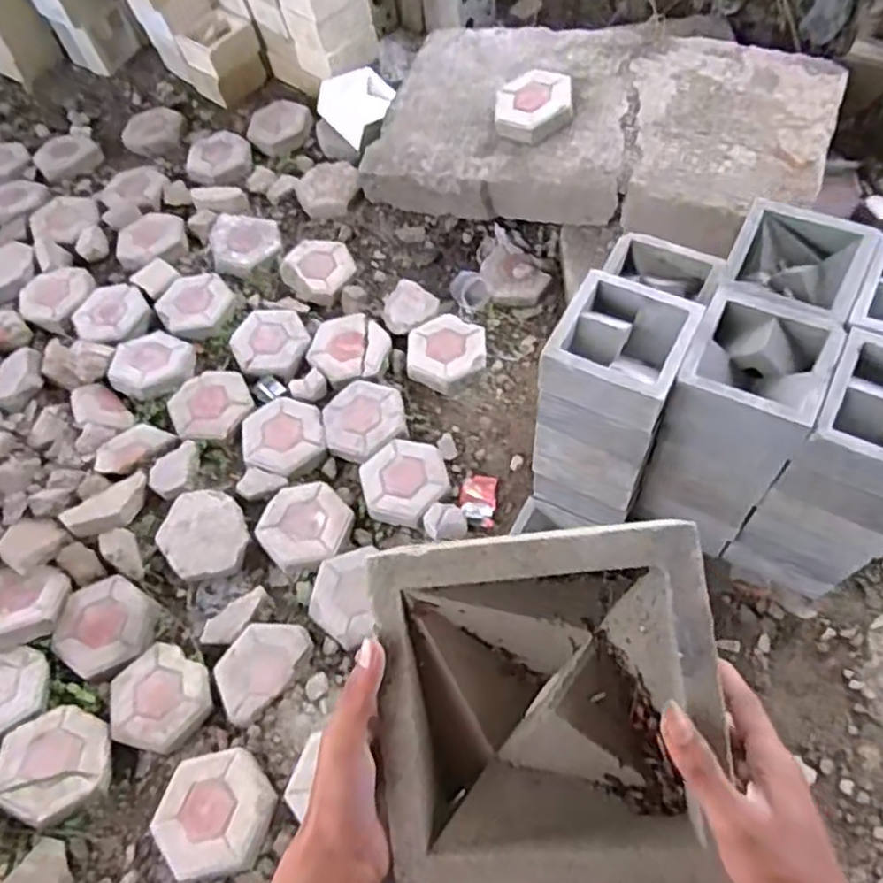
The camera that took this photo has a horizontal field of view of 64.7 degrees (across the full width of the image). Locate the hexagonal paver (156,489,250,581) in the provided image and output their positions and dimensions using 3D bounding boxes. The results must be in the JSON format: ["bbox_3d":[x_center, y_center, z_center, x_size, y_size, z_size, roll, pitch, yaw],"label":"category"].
[{"bbox_3d":[-0.550,0.210,1.609,0.192,0.049,0.216,-29,61,-11],"label":"hexagonal paver"}]

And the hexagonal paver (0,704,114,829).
[{"bbox_3d":[-0.751,0.622,1.343,0.210,0.046,0.204,-21,53,-34],"label":"hexagonal paver"}]

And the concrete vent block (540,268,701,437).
[{"bbox_3d":[0.291,-0.155,1.135,0.201,0.102,0.213,22,64,17],"label":"concrete vent block"}]

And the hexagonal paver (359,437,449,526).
[{"bbox_3d":[-0.087,0.092,1.639,0.198,0.038,0.225,-13,57,-5],"label":"hexagonal paver"}]

